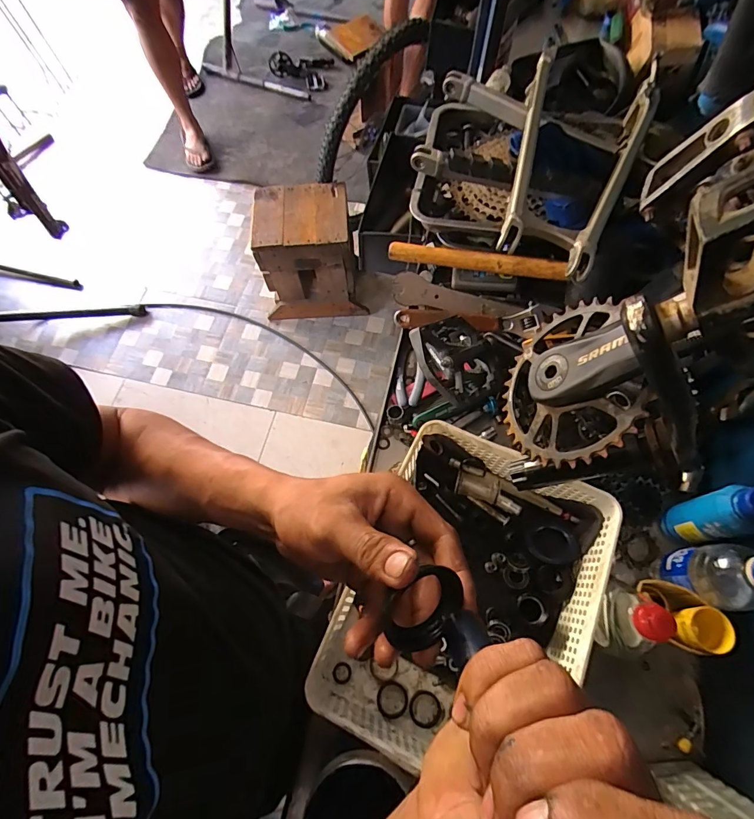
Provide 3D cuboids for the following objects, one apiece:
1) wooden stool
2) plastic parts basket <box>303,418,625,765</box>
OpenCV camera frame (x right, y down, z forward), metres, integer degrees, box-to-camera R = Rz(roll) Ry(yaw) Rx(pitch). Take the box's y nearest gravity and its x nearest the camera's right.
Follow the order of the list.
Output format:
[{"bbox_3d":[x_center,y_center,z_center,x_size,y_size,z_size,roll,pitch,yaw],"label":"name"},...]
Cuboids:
[{"bbox_3d":[-0.239,-0.547,1.546,0.336,0.412,0.238,-3,68,1],"label":"wooden stool"},{"bbox_3d":[0.102,0.208,0.487,0.250,0.079,0.331,23,71,11],"label":"plastic parts basket"}]

